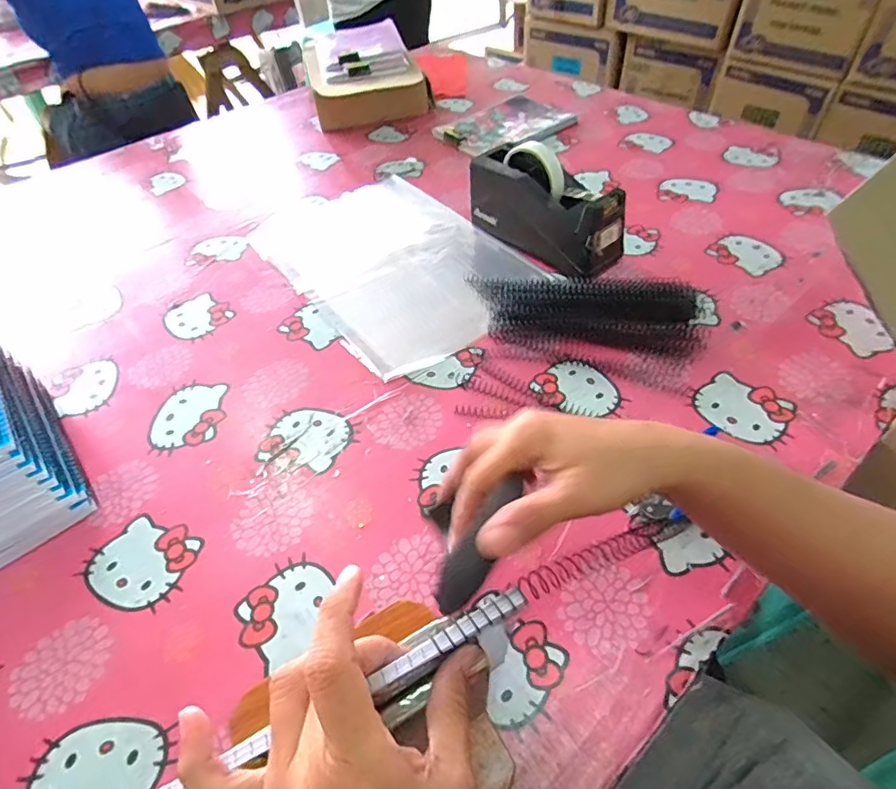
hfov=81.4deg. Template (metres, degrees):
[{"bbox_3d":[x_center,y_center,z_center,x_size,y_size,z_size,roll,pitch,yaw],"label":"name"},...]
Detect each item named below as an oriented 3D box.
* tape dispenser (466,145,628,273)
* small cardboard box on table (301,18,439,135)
[{"bbox_3d":[0.119,-0.233,0.643,0.073,0.116,0.199,-36,55,-24],"label":"tape dispenser"},{"bbox_3d":[-0.170,-0.635,1.035,0.221,0.099,0.287,-15,49,-7],"label":"small cardboard box on table"}]

